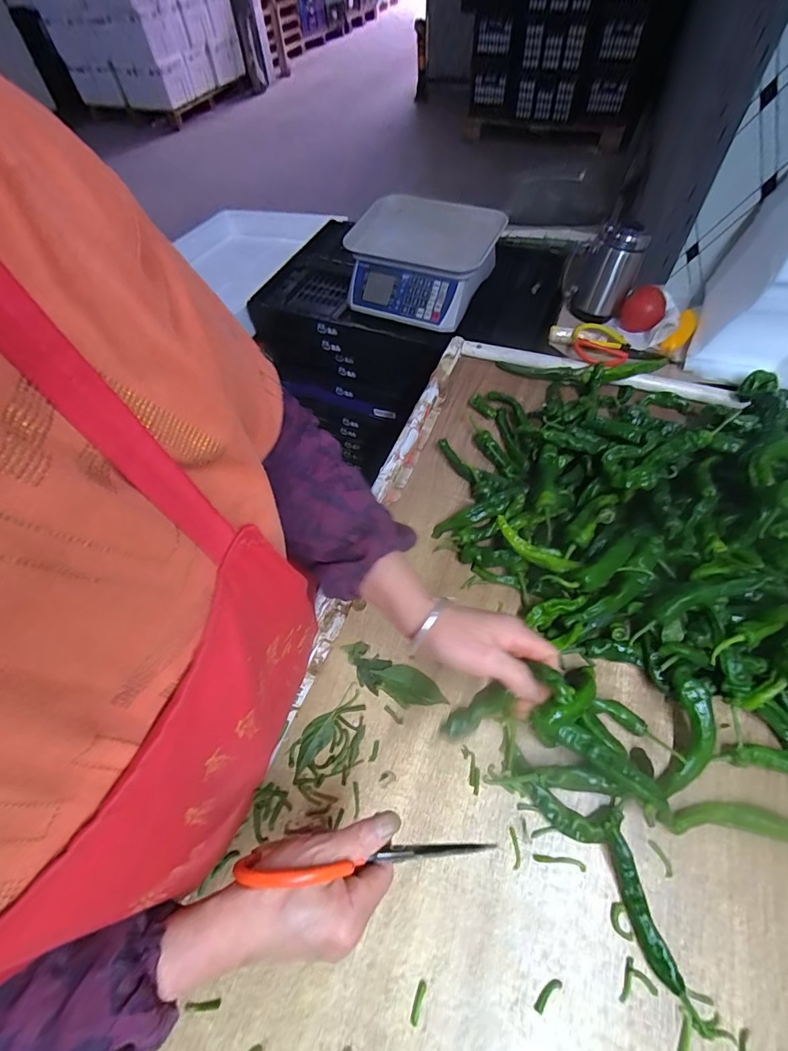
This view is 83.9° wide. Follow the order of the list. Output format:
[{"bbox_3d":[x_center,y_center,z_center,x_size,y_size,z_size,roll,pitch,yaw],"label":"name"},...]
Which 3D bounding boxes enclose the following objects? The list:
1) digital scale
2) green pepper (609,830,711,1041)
[{"bbox_3d":[0.048,-0.534,0.891,0.289,0.112,0.265,22,61,17],"label":"digital scale"},{"bbox_3d":[0.211,0.333,0.362,0.022,0.021,0.133,-16,59,-6],"label":"green pepper"}]

